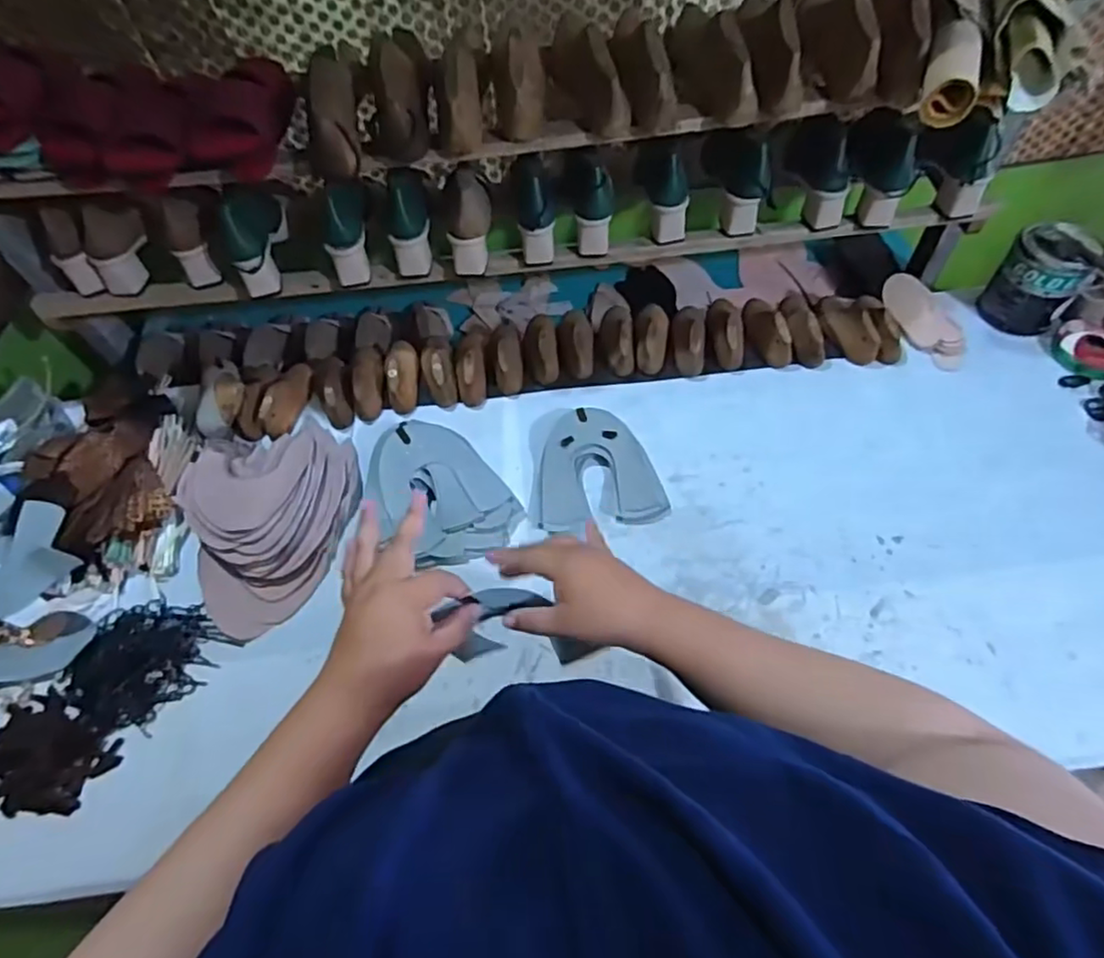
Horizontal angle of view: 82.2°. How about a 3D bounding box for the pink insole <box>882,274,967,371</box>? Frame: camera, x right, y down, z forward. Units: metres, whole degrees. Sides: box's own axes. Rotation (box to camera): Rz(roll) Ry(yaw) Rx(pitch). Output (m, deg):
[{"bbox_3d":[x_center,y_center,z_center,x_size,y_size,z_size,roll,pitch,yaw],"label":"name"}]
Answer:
[{"bbox_3d":[0.574,-0.247,0.969,0.072,0.045,0.177,-18,59,-6],"label":"pink insole"}]

